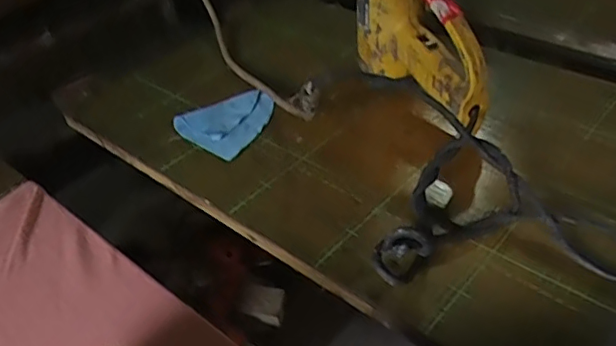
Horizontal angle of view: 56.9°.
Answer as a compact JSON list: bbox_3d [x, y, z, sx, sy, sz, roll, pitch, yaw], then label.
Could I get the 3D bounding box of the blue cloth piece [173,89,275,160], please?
[{"bbox_3d":[-0.079,-0.059,0.613,0.090,0.009,0.102,27,49,33],"label":"blue cloth piece"}]

